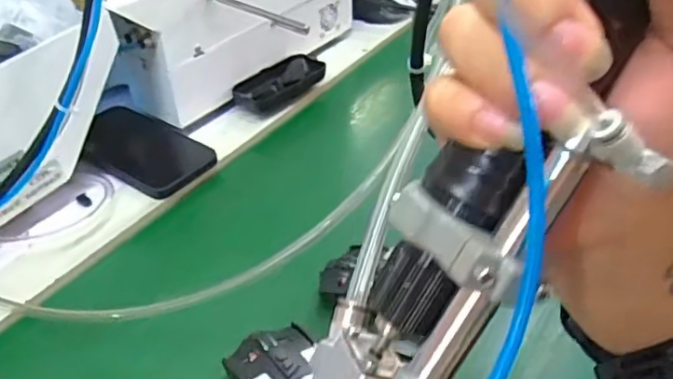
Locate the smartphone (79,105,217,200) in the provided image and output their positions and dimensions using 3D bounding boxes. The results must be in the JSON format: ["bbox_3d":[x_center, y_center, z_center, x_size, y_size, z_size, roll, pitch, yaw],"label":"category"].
[{"bbox_3d":[-0.201,-0.041,0.622,0.162,0.012,0.088,24,46,26],"label":"smartphone"}]

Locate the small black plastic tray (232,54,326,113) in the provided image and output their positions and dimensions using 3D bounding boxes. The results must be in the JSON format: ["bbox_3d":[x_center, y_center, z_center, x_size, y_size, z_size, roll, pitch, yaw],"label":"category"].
[{"bbox_3d":[-0.063,-0.118,0.705,0.055,0.034,0.116,32,50,33],"label":"small black plastic tray"}]

